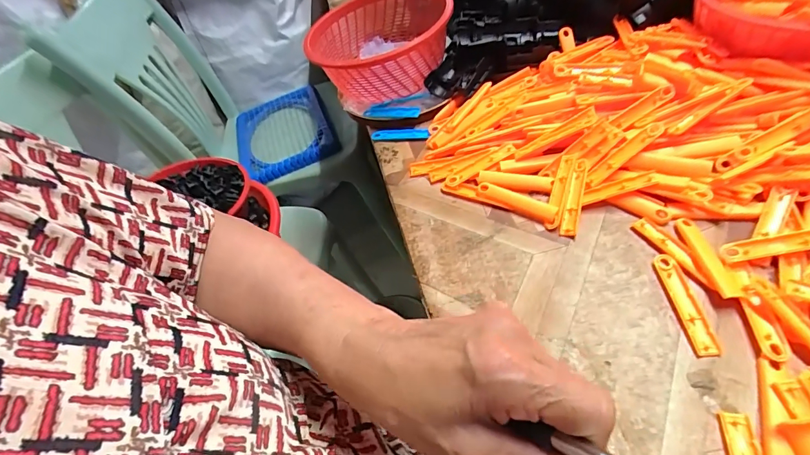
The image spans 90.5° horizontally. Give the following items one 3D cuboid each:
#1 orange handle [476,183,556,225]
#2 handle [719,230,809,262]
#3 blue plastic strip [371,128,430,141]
[{"bbox_3d":[0.102,-0.023,0.367,0.076,0.015,0.016,31,54,32],"label":"orange handle"},{"bbox_3d":[0.263,0.011,0.279,0.074,0.008,0.014,-12,42,14],"label":"handle"},{"bbox_3d":[-0.006,-0.108,0.465,0.070,0.013,0.012,8,45,14],"label":"blue plastic strip"}]

